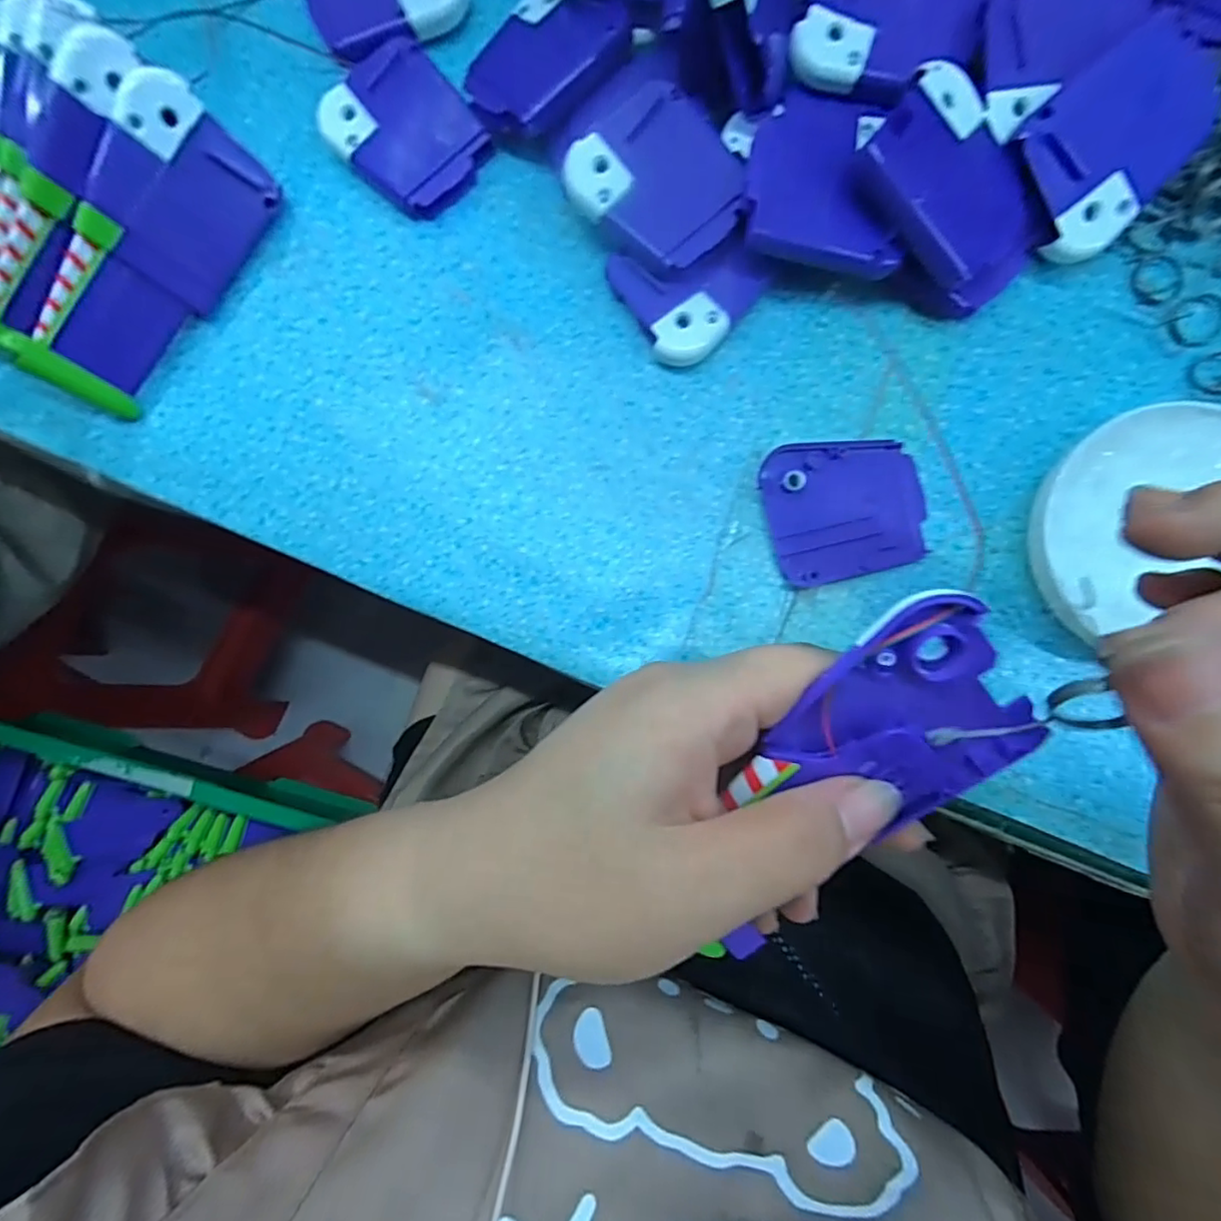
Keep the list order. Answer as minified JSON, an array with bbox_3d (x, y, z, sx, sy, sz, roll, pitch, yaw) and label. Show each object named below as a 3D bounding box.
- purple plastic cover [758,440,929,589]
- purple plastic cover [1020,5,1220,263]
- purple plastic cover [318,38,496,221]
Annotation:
[{"bbox_3d":[0.091,-0.039,0.226,0.058,0.010,0.052,-13,87,3],"label":"purple plastic cover"},{"bbox_3d":[0.178,-0.163,0.205,0.068,0.007,0.050,-40,104,5],"label":"purple plastic cover"},{"bbox_3d":[-0.083,-0.194,0.241,0.049,0.013,0.060,-45,86,1],"label":"purple plastic cover"}]

